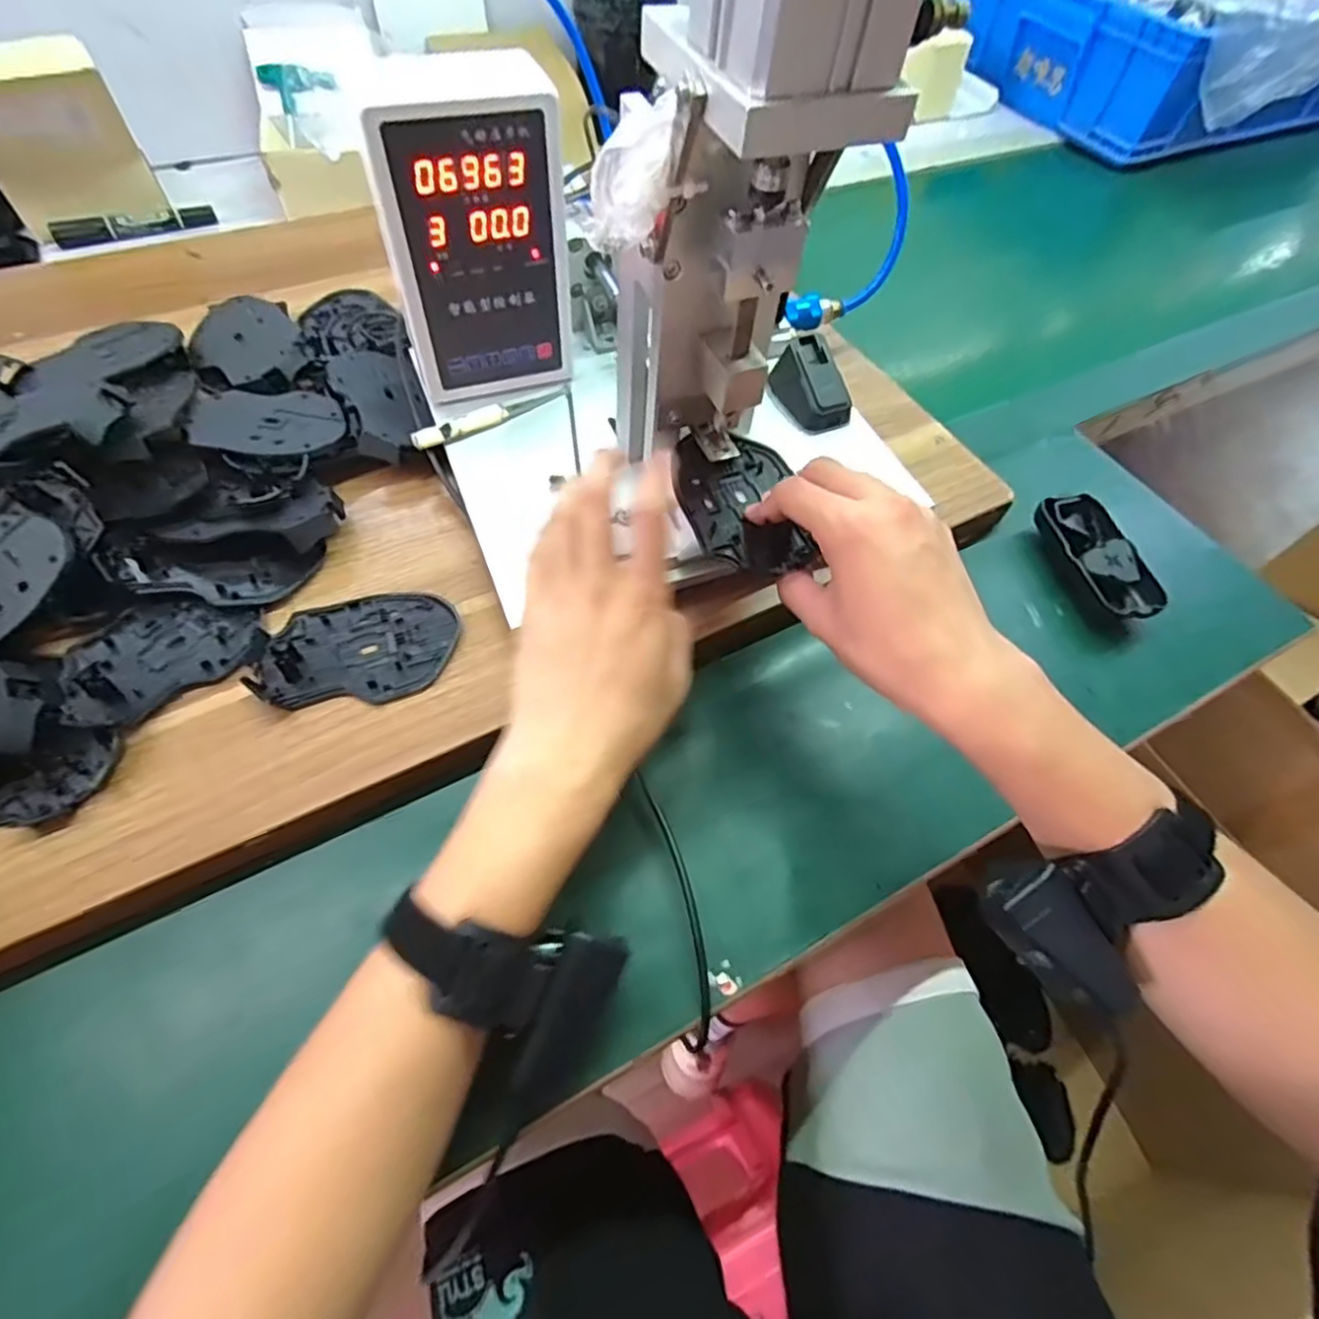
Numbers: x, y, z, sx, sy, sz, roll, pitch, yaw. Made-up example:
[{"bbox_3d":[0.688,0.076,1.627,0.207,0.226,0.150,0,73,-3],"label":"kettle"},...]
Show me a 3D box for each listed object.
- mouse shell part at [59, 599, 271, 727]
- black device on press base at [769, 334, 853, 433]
[{"bbox_3d":[-0.284,-0.006,0.384,0.099,0.011,0.064,-33,67,-22],"label":"mouse shell part"},{"bbox_3d":[0.113,-0.201,0.497,0.037,0.044,0.062,-27,65,-19],"label":"black device on press base"}]

